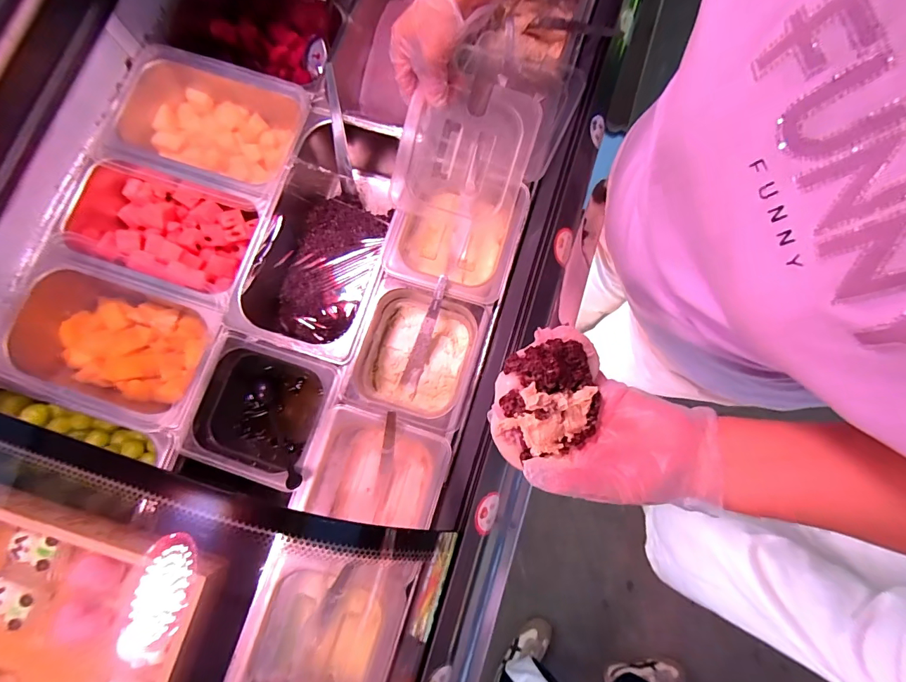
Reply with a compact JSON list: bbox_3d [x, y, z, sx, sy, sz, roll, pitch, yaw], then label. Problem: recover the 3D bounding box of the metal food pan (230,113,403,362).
[{"bbox_3d":[-0.176,-0.137,0.593,0.184,0.104,0.327,11,80,3],"label":"metal food pan"}]

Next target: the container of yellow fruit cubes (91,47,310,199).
[{"bbox_3d":[-0.348,-0.302,0.616,0.265,0.093,0.176,13,80,4],"label":"container of yellow fruit cubes"}]

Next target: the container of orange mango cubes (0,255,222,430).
[{"bbox_3d":[-0.435,0.006,0.554,0.248,0.088,0.171,17,80,4],"label":"container of orange mango cubes"}]

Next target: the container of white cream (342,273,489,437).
[{"bbox_3d":[-0.043,0.020,0.565,0.152,0.092,0.176,16,80,4],"label":"container of white cream"}]

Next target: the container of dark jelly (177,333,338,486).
[{"bbox_3d":[-0.242,0.090,0.560,0.168,0.098,0.161,17,80,4],"label":"container of dark jelly"}]

